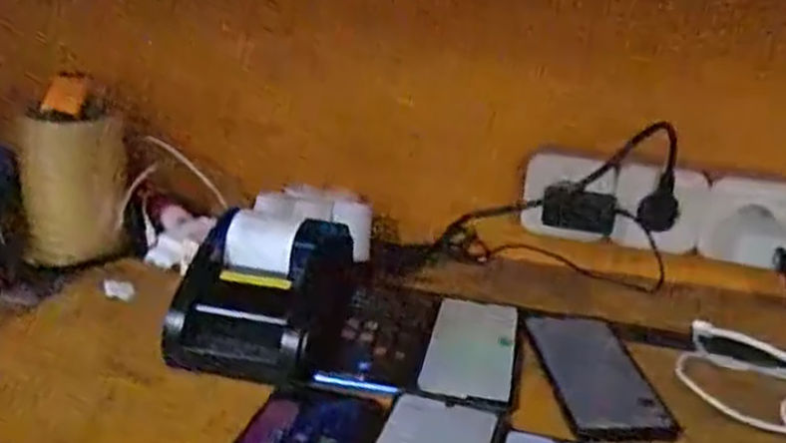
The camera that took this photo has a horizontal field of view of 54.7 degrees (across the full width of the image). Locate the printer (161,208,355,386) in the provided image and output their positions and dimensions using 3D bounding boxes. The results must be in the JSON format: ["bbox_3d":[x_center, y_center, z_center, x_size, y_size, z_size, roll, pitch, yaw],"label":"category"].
[{"bbox_3d":[-0.102,0.052,0.605,0.125,0.077,0.137,5,21,3],"label":"printer"}]

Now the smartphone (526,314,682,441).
[{"bbox_3d":[0.160,0.118,0.596,0.080,0.007,0.170,1,23,-4],"label":"smartphone"}]

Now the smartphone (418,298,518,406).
[{"bbox_3d":[0.064,0.101,0.612,0.070,0.007,0.163,7,23,10],"label":"smartphone"}]

